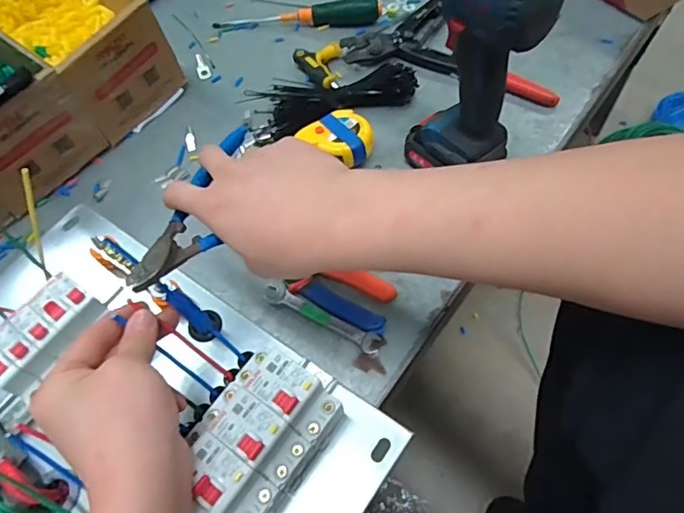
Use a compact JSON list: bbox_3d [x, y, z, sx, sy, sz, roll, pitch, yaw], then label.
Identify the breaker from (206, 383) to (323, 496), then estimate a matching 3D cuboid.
[{"bbox_3d":[-0.060,0.130,0.365,0.077,0.061,0.037,31,66,20],"label":"breaker"}]

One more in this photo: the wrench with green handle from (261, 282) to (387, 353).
[{"bbox_3d":[-0.020,0.054,0.463,0.124,0.004,0.019,26,64,17],"label":"wrench with green handle"}]

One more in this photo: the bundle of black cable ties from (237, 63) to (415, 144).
[{"bbox_3d":[-0.008,-0.187,0.595,0.198,0.038,0.052,-17,60,-6],"label":"bundle of black cable ties"}]

